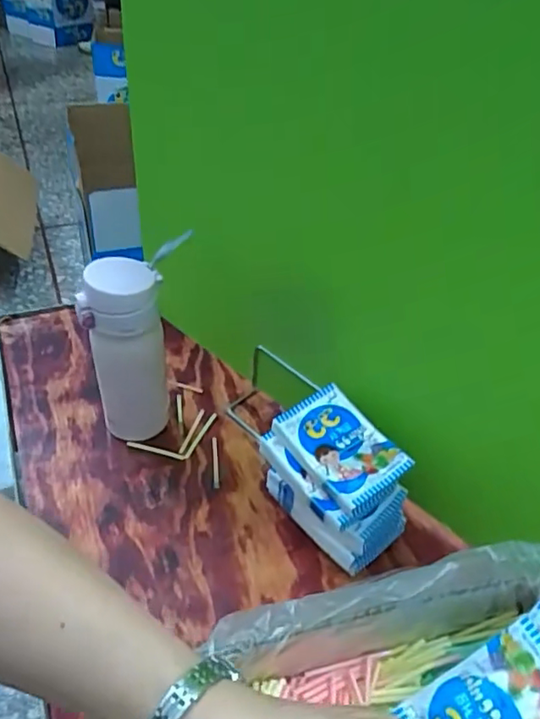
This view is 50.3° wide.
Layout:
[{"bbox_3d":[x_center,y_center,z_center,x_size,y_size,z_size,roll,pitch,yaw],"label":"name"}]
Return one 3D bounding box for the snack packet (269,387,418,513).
[{"bbox_3d":[0.062,0.072,0.491,0.069,0.021,0.102,-23,50,-28],"label":"snack packet"}]

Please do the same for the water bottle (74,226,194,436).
[{"bbox_3d":[-0.134,-0.006,0.566,0.074,0.189,0.072,8,42,1],"label":"water bottle"}]

